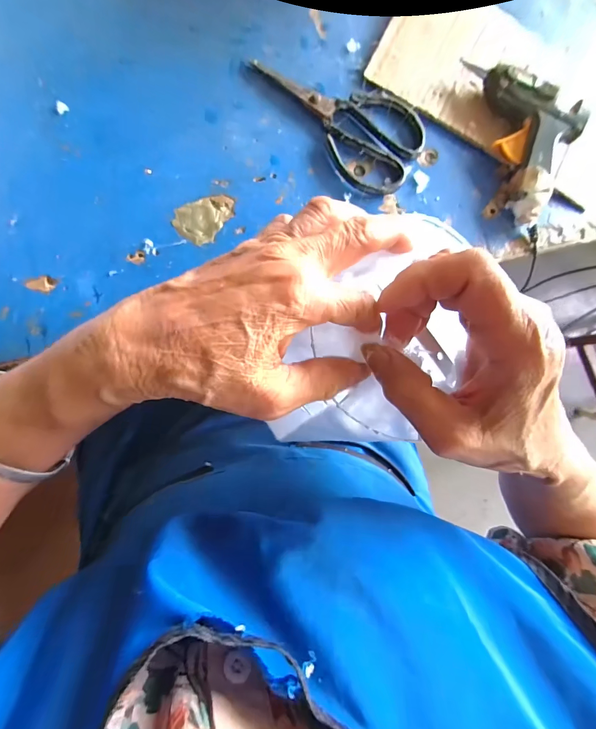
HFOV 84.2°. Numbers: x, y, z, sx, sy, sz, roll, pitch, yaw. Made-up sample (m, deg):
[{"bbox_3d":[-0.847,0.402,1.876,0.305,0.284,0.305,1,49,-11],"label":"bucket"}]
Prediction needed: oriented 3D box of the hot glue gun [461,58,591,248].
[{"bbox_3d":[0.244,-0.233,0.338,0.086,0.035,0.189,-15,89,-7],"label":"hot glue gun"}]

